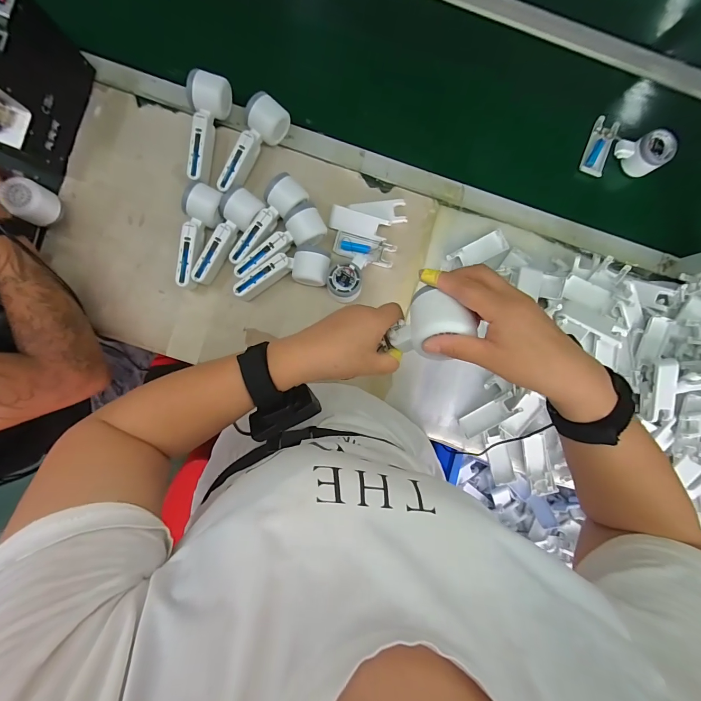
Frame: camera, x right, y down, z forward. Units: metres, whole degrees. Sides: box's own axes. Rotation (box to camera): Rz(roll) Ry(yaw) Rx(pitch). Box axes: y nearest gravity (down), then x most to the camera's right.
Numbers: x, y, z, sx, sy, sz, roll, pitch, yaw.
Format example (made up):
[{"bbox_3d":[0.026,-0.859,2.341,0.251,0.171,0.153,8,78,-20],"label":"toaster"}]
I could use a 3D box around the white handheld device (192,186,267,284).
[{"bbox_3d":[-0.205,-0.185,0.576,0.058,0.053,0.169,29,87,-3],"label":"white handheld device"}]

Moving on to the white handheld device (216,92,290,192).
[{"bbox_3d":[-0.171,-0.337,0.570,0.055,0.050,0.160,39,86,-2],"label":"white handheld device"}]

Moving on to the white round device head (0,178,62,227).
[{"bbox_3d":[-0.490,-0.229,0.528,0.059,0.048,0.056,0,89,-4],"label":"white round device head"}]

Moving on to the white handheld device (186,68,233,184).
[{"bbox_3d":[-0.241,-0.364,0.574,0.052,0.052,0.158,15,101,-3],"label":"white handheld device"}]

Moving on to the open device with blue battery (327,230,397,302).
[{"bbox_3d":[0.015,-0.140,0.585,0.102,0.039,0.118,15,88,-3],"label":"open device with blue battery"}]

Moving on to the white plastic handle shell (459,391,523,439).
[{"bbox_3d":[0.243,0.116,0.606,0.102,0.014,0.039,-34,91,12],"label":"white plastic handle shell"}]

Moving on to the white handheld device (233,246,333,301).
[{"bbox_3d":[-0.113,-0.134,0.582,0.160,0.040,0.069,-11,89,-4],"label":"white handheld device"}]

